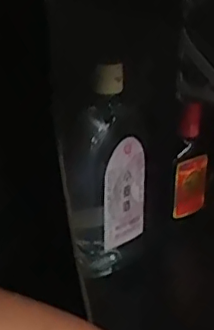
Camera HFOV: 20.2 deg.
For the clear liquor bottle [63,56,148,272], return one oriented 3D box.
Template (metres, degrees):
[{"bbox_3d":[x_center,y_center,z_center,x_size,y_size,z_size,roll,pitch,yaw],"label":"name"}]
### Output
[{"bbox_3d":[0.003,0.006,0.624,0.087,0.206,0.078,3,23,1],"label":"clear liquor bottle"}]

